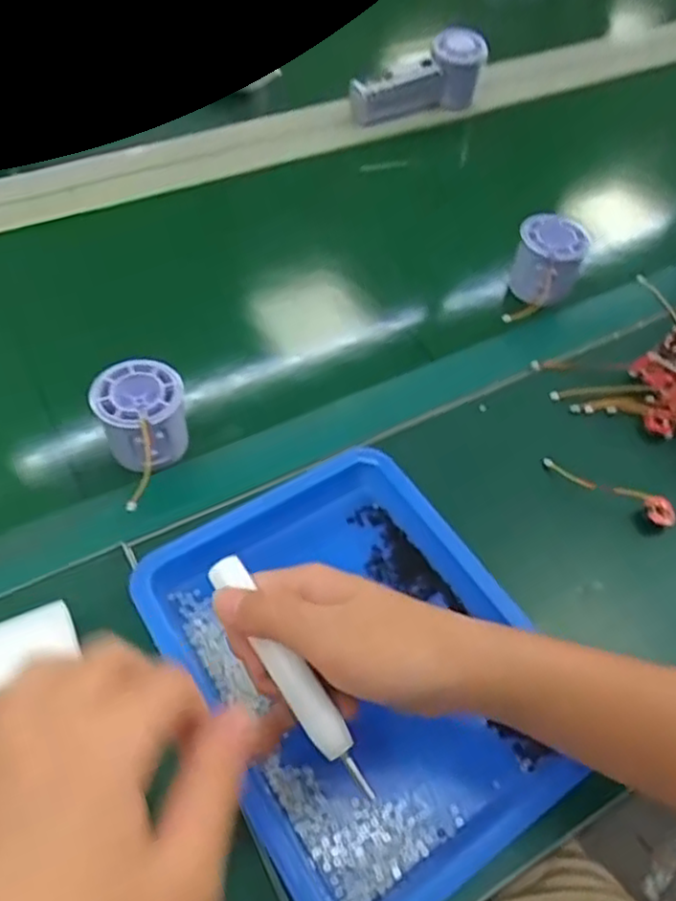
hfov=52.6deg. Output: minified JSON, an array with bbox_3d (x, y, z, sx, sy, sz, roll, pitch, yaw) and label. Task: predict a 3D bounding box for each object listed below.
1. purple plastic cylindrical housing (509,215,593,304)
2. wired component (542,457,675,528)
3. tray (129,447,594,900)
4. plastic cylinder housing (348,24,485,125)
[{"bbox_3d":[0.173,-0.154,0.566,0.052,0.052,0.065,16,54,9],"label":"purple plastic cylindrical housing"},{"bbox_3d":[0.177,0.024,0.446,0.087,0.010,0.015,27,57,16],"label":"wired component"},{"bbox_3d":[0.011,0.112,0.367,0.169,0.033,0.220,-28,60,-21],"label":"tray"},{"bbox_3d":[0.084,-0.399,0.736,0.150,0.067,0.046,-20,57,-17],"label":"plastic cylinder housing"}]

